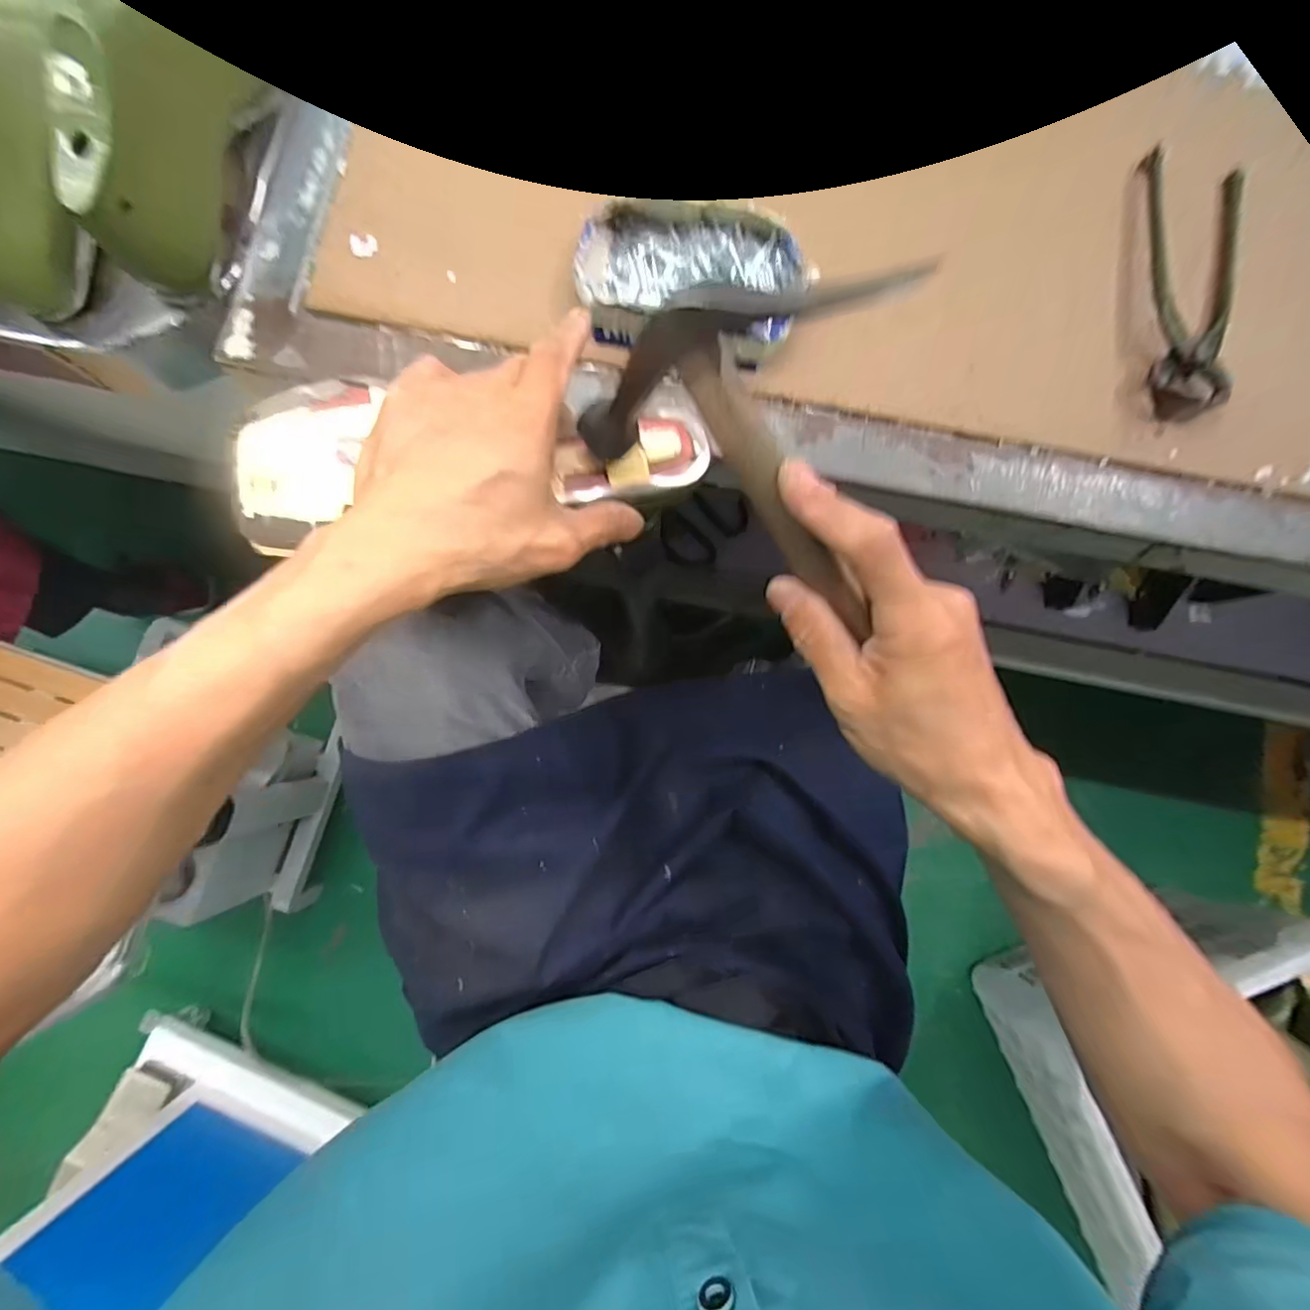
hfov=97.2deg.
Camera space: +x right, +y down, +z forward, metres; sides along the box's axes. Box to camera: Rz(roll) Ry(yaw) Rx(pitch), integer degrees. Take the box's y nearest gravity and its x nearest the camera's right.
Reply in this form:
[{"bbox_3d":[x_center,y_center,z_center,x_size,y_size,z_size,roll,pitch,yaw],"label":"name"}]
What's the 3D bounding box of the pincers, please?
[{"bbox_3d":[0.322,-0.230,0.345,0.070,0.023,0.187,16,84,2],"label":"pincers"}]

